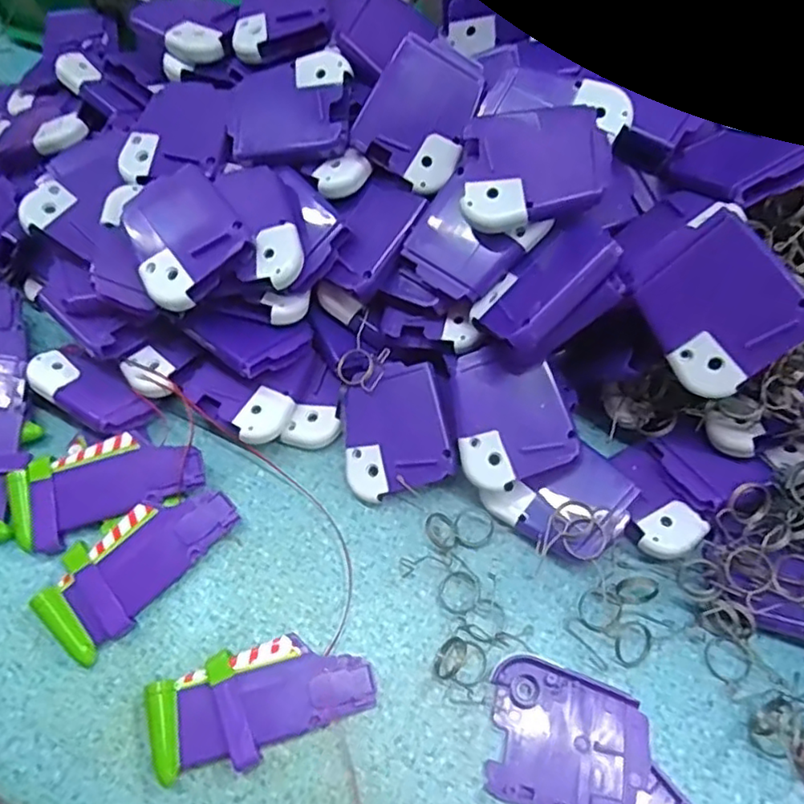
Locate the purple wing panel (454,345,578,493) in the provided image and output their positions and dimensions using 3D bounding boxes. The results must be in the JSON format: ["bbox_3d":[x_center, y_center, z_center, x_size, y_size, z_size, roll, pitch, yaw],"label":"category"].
[{"bbox_3d":[0.047,0.005,0.288,0.051,0.004,0.060,-20,80,-1],"label":"purple wing panel"}]

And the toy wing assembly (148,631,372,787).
[{"bbox_3d":[-0.057,0.122,0.261,0.089,0.012,0.041,-15,62,-6],"label":"toy wing assembly"}]

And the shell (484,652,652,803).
[{"bbox_3d":[0.066,0.134,0.254,0.060,0.007,0.053,10,62,7],"label":"shell"}]

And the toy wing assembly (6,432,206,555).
[{"bbox_3d":[-0.140,0.039,0.304,0.085,0.017,0.040,-23,63,-10],"label":"toy wing assembly"}]

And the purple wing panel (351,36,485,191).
[{"bbox_3d":[0.011,-0.135,0.296,0.049,0.004,0.061,32,100,0],"label":"purple wing panel"}]

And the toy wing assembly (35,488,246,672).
[{"bbox_3d":[-0.119,0.070,0.285,0.040,0.007,0.086,43,75,5],"label":"toy wing assembly"}]

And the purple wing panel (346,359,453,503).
[{"bbox_3d":[-0.004,0.014,0.303,0.049,0.004,0.056,-15,78,11],"label":"purple wing panel"}]

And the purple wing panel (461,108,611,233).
[{"bbox_3d":[0.056,-0.100,0.272,0.059,0.006,0.049,-4,81,7],"label":"purple wing panel"}]

